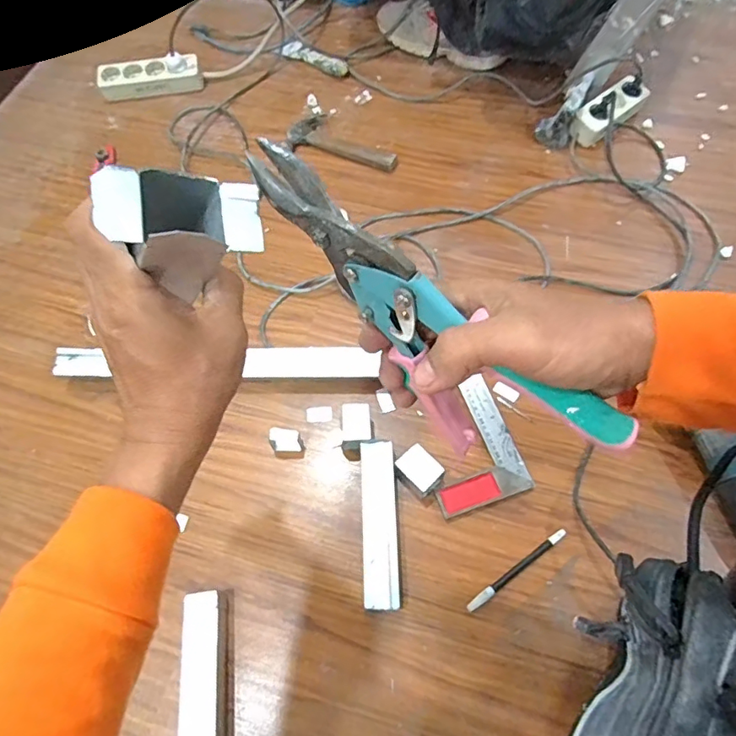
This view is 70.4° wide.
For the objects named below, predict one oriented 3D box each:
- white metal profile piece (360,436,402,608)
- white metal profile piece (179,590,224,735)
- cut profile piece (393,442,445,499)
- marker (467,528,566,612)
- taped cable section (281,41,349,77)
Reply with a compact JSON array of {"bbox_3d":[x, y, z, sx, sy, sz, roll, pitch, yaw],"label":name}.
[{"bbox_3d":[0.014,0.187,0.635,0.043,0.035,0.194,-3,64,1],"label":"white metal profile piece"},{"bbox_3d":[-0.175,0.370,0.557,0.043,0.047,0.240,-6,62,0],"label":"white metal profile piece"},{"bbox_3d":[0.066,0.132,0.662,0.046,0.033,0.055,-42,70,-16],"label":"cut profile piece"},{"bbox_3d":[0.179,0.239,0.619,0.150,0.008,0.011,-33,67,-12],"label":"marker"},{"bbox_3d":[-0.105,-0.618,1.046,0.147,0.023,0.036,33,70,17],"label":"taped cable section"}]

